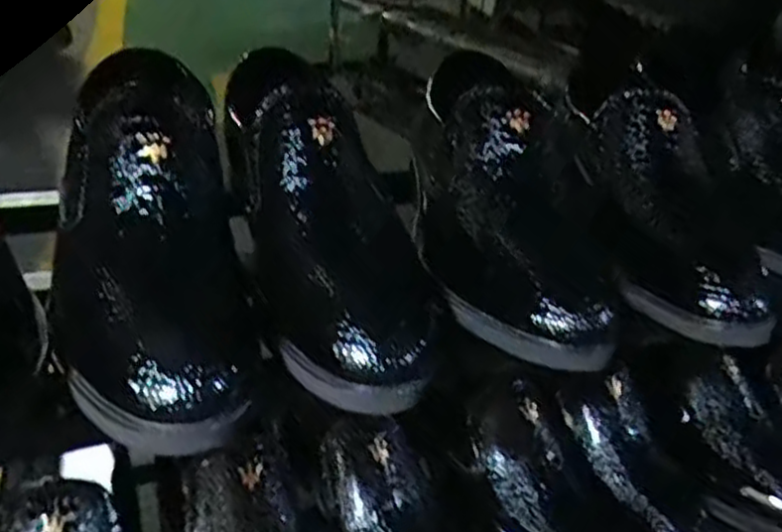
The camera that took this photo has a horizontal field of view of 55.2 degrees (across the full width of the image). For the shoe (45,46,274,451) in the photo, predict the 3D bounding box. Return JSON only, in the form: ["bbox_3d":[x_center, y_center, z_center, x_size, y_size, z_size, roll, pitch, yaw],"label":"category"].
[{"bbox_3d":[-0.113,-0.004,0.341,0.077,0.066,0.195,-7,55,-22],"label":"shoe"}]

